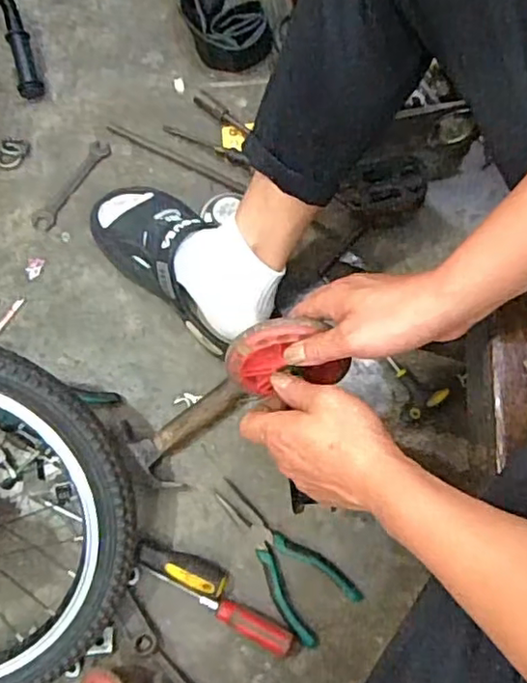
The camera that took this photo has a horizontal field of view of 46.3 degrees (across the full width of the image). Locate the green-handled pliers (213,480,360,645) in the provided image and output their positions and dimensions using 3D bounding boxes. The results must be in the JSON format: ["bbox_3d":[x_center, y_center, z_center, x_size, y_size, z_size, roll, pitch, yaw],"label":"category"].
[{"bbox_3d":[0.014,0.236,0.680,0.078,0.022,0.183,-42,80,-11],"label":"green-handled pliers"}]

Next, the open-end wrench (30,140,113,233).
[{"bbox_3d":[-0.254,-0.208,0.817,0.029,0.004,0.142,32,77,7],"label":"open-end wrench"}]

